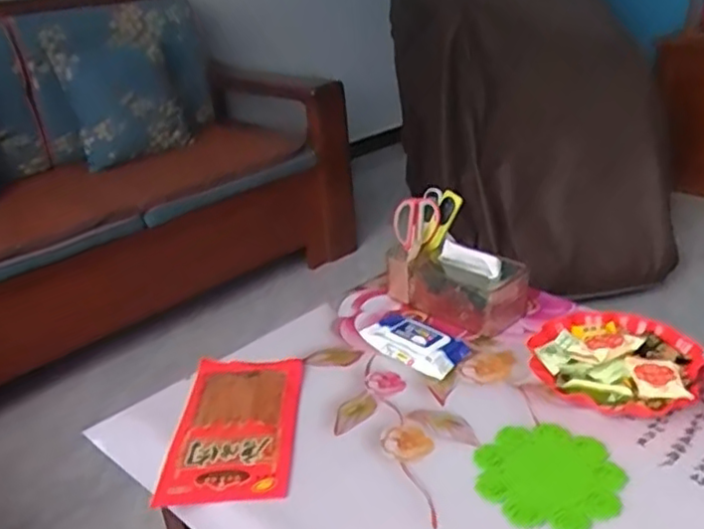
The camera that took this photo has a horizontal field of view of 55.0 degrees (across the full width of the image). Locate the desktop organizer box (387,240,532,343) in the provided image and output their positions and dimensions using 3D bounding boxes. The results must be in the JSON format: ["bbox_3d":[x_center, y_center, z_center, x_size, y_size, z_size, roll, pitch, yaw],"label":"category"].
[{"bbox_3d":[0.175,0.022,1.155,0.145,0.100,0.230,-19,31,-28],"label":"desktop organizer box"}]

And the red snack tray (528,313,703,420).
[{"bbox_3d":[0.373,0.126,0.958,0.221,0.050,0.221,4,28,15],"label":"red snack tray"}]

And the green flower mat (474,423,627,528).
[{"bbox_3d":[0.232,0.245,0.799,0.160,0.012,0.156,4,28,15],"label":"green flower mat"}]

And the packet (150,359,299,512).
[{"bbox_3d":[-0.157,0.208,0.916,0.162,0.018,0.280,-4,27,1],"label":"packet"}]

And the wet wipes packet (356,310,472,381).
[{"bbox_3d":[0.093,0.113,1.061,0.101,0.032,0.188,-19,30,-27],"label":"wet wipes packet"}]

